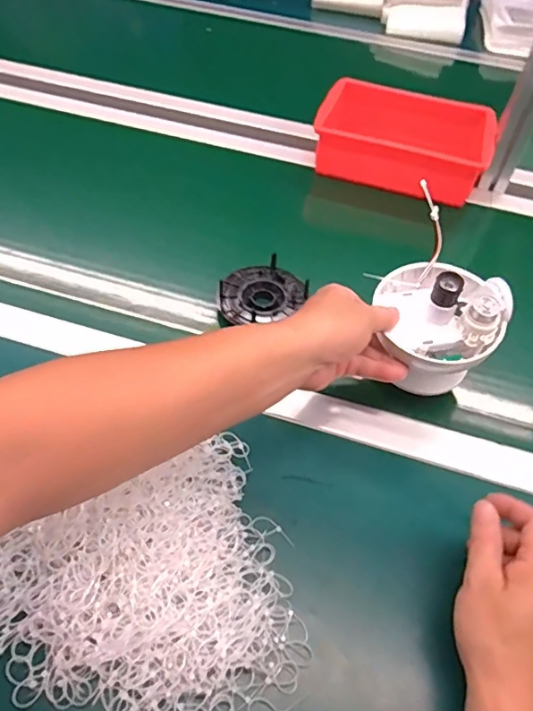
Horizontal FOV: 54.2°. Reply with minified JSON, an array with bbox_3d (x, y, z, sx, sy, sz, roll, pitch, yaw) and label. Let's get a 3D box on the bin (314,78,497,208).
[{"bbox_3d":[0.202,-0.321,0.779,0.241,0.068,0.168,17,52,9],"label":"bin"}]

